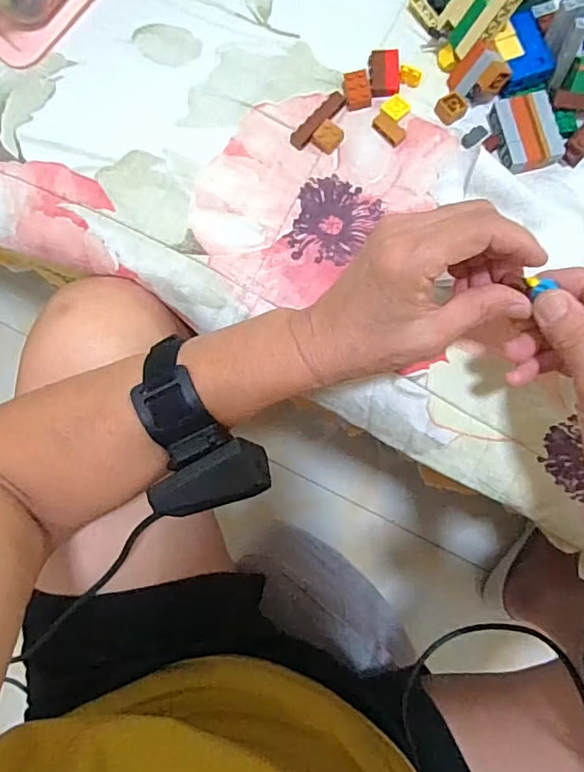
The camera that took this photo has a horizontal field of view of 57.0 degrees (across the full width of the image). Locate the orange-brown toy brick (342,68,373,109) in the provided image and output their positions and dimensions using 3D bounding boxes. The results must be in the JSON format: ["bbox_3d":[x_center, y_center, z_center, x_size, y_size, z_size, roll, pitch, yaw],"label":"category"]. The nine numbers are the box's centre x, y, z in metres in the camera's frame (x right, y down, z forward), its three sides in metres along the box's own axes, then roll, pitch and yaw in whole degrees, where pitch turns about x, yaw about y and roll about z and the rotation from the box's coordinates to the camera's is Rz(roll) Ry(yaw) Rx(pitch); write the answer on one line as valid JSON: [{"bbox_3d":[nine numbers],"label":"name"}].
[{"bbox_3d":[0.047,-0.213,0.386,0.018,0.004,0.028,-8,85,4],"label":"orange-brown toy brick"}]

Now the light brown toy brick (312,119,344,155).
[{"bbox_3d":[0.026,-0.178,0.383,0.018,0.007,0.019,39,90,6],"label":"light brown toy brick"}]

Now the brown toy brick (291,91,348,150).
[{"bbox_3d":[0.019,-0.190,0.383,0.049,0.007,0.013,-44,84,1],"label":"brown toy brick"}]

